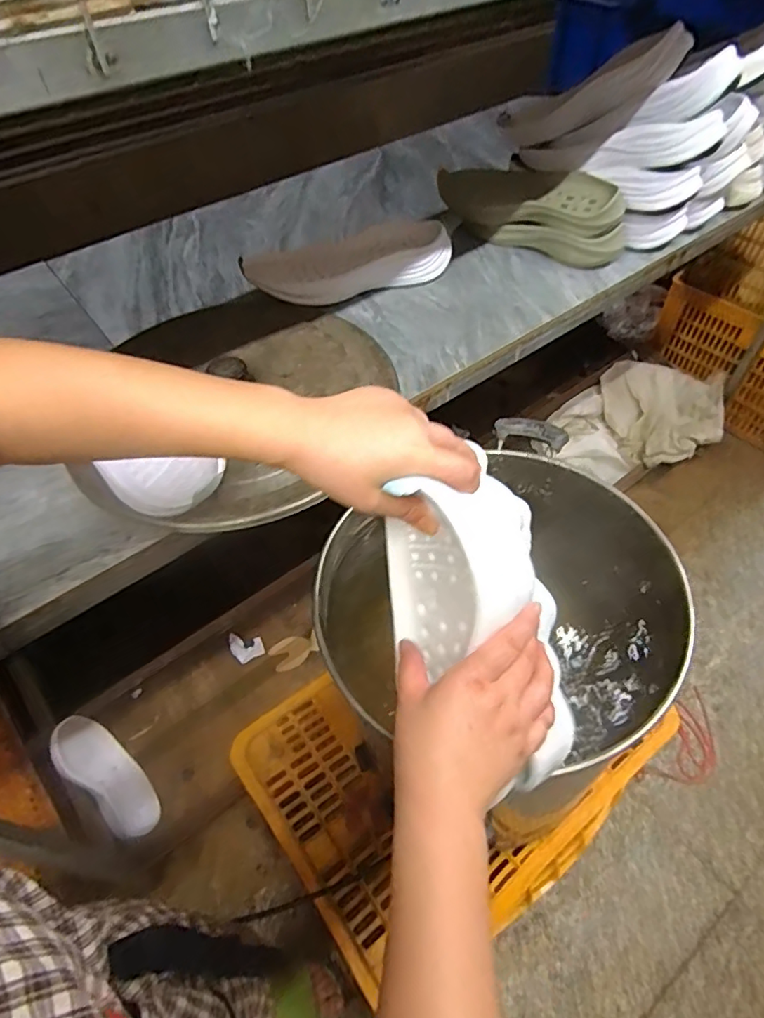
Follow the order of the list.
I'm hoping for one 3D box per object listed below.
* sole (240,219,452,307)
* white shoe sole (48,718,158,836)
[{"bbox_3d":[-0.051,-0.361,0.812,0.287,0.055,0.104,-13,52,-7],"label":"sole"},{"bbox_3d":[-0.583,0.565,1.187,0.029,0.292,0.133,-30,11,21],"label":"white shoe sole"}]

